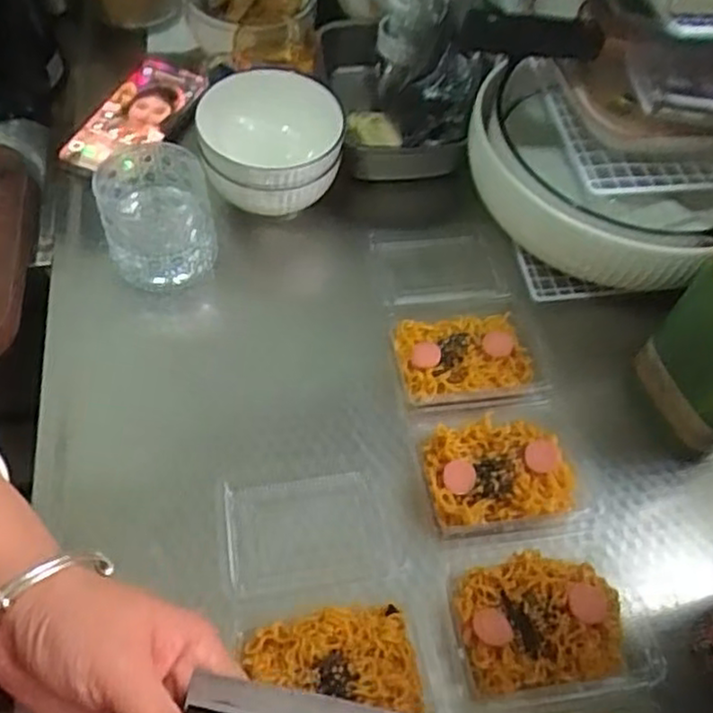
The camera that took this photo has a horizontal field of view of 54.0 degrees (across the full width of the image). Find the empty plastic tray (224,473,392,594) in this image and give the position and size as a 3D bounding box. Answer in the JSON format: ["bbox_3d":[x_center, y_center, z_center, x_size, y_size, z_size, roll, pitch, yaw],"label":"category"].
[{"bbox_3d":[-0.034,0.114,0.453,0.098,0.019,0.076,-6,58,-8],"label":"empty plastic tray"}]

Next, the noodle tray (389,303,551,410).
[{"bbox_3d":[0.084,-0.007,0.522,0.110,0.023,0.091,-4,58,-7],"label":"noodle tray"}]

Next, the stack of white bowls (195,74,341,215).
[{"bbox_3d":[-0.071,-0.171,0.580,0.118,0.067,0.116,2,57,-3],"label":"stack of white bowls"}]

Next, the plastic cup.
[{"bbox_3d":[-0.152,-0.104,0.543,0.080,0.084,0.087,2,57,-3],"label":"plastic cup"}]

